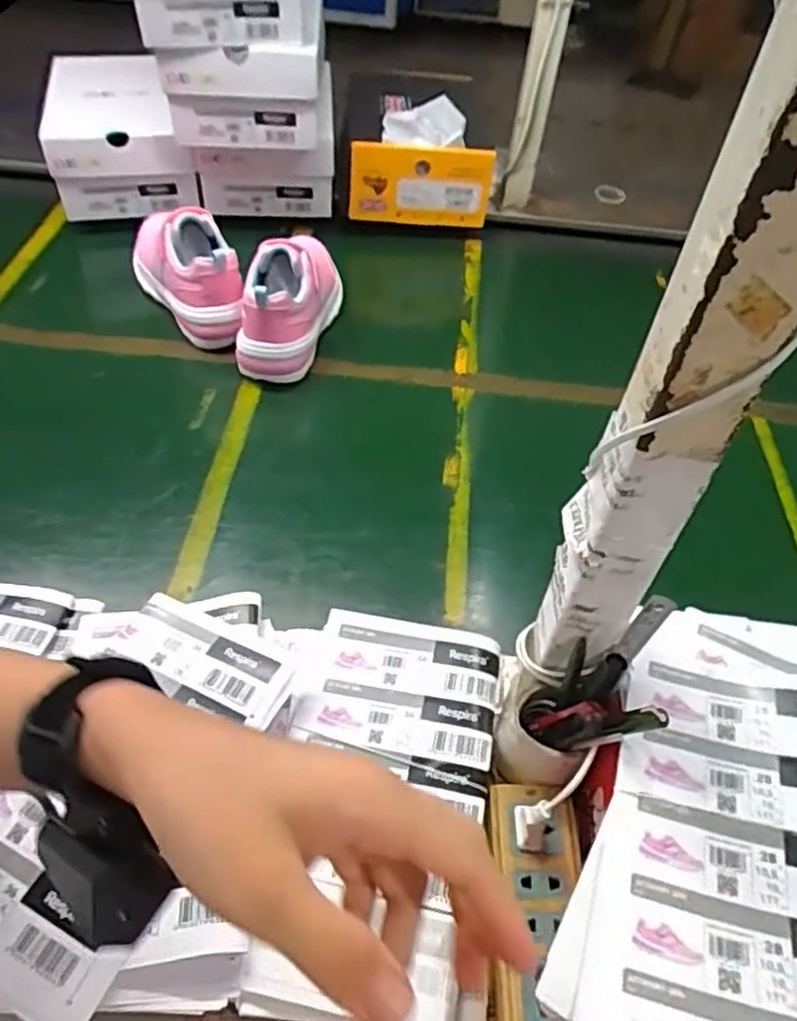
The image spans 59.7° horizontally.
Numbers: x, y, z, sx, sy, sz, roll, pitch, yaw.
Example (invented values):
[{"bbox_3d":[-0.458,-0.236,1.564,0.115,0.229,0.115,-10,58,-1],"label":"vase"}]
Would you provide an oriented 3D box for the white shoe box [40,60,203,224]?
[{"bbox_3d":[-0.422,-0.577,1.040,0.196,0.132,0.354,-14,51,-15],"label":"white shoe box"}]

